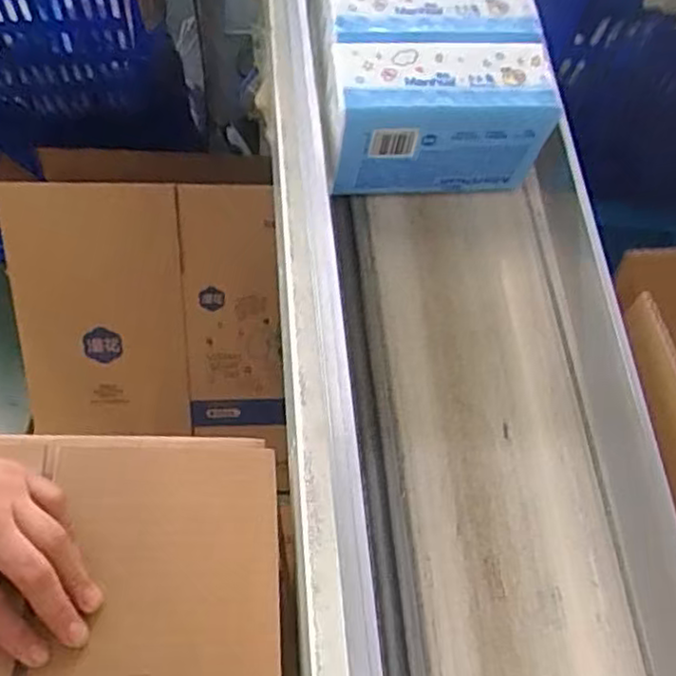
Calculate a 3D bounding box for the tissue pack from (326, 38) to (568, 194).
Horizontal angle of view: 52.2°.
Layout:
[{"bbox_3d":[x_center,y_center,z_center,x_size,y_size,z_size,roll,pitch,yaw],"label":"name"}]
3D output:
[{"bbox_3d":[0.062,-0.135,0.457,0.139,0.096,0.057,-1,64,-8],"label":"tissue pack"}]

